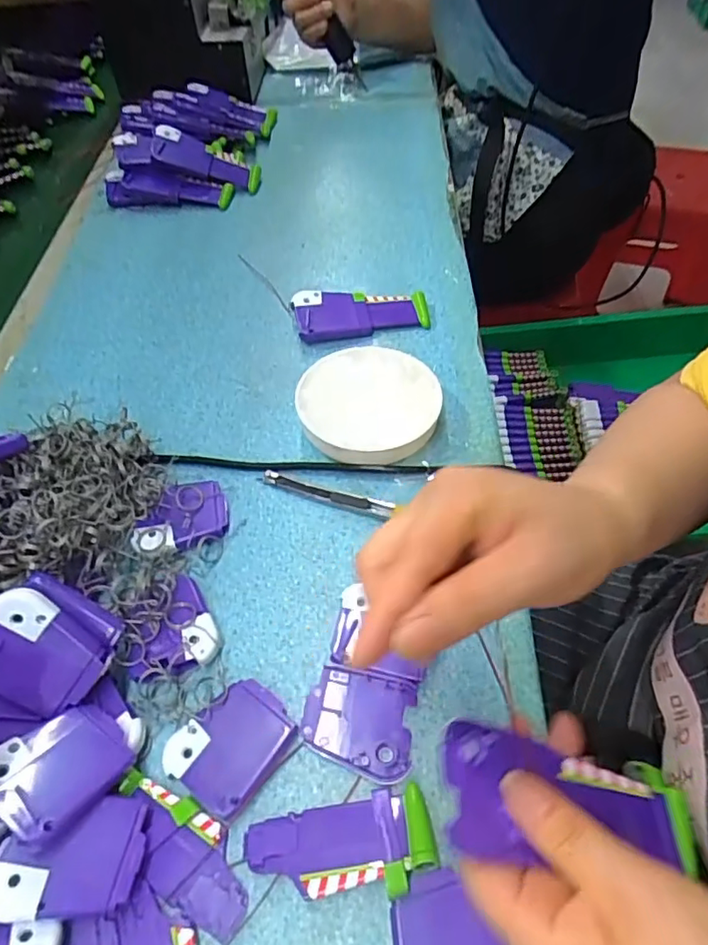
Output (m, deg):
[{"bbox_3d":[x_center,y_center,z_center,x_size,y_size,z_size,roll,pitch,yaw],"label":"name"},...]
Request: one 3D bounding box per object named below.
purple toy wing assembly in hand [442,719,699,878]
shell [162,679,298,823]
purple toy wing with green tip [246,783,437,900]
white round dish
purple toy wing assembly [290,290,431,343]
[{"bbox_3d":[0.097,0.146,0.253,0.117,0.012,0.049,14,53,-10],"label":"purple toy wing assembly in hand"},{"bbox_3d":[-0.065,0.146,0.307,0.050,0.010,0.061,34,62,24],"label":"shell"},{"bbox_3d":[-0.007,0.182,0.275,0.088,0.016,0.041,-10,54,-5],"label":"purple toy wing with green tip"},{"bbox_3d":[0.013,-0.051,0.433,0.108,0.029,0.102,-1,54,1],"label":"white round dish"},{"bbox_3d":[0.007,-0.145,0.510,0.119,0.024,0.049,-10,54,-5],"label":"purple toy wing assembly"}]

